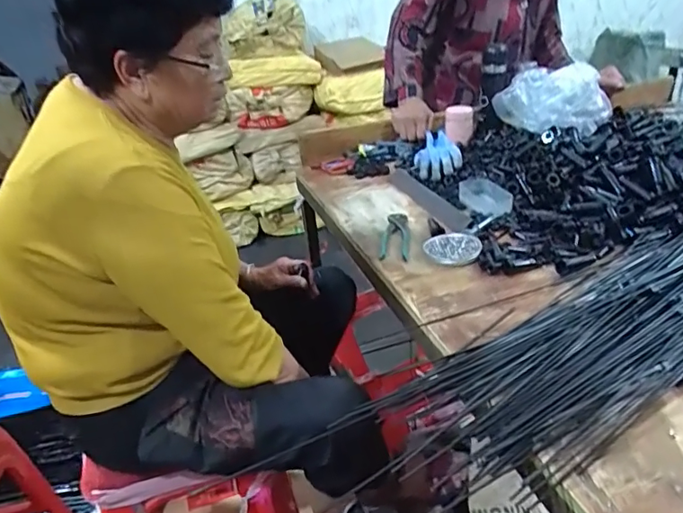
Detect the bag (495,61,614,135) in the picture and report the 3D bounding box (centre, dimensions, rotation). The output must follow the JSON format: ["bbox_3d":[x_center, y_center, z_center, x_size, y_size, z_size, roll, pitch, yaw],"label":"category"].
[{"bbox_3d":[0.486,-0.356,1.186,0.202,0.136,0.181,-17,29,-21],"label":"bag"}]

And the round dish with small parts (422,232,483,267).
[{"bbox_3d":[0.180,-0.013,0.835,0.089,0.015,0.095,-4,27,2],"label":"round dish with small parts"}]

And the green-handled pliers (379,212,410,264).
[{"bbox_3d":[0.094,-0.036,0.892,0.048,0.016,0.155,0,28,11],"label":"green-handled pliers"}]

